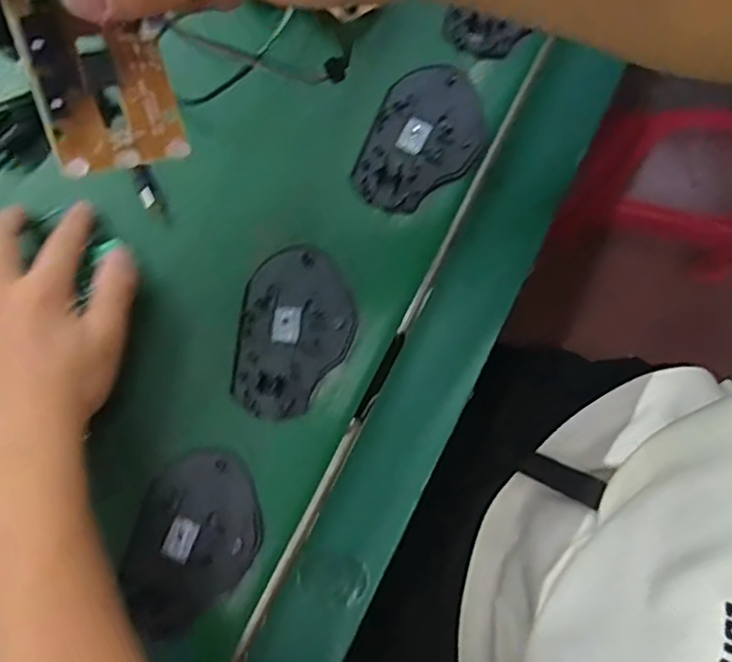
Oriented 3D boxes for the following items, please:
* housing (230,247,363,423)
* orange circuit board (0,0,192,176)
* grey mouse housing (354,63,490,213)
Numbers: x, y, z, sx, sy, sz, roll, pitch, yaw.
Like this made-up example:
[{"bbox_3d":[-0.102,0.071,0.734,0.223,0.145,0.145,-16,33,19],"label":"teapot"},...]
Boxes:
[{"bbox_3d":[-0.045,0.000,0.401,0.073,0.006,0.109,6,80,2],"label":"housing"},{"bbox_3d":[-0.088,-0.084,0.206,0.045,0.011,0.057,-30,119,-37],"label":"orange circuit board"},{"bbox_3d":[0.041,-0.131,0.425,0.076,0.006,0.110,21,80,5],"label":"grey mouse housing"}]

